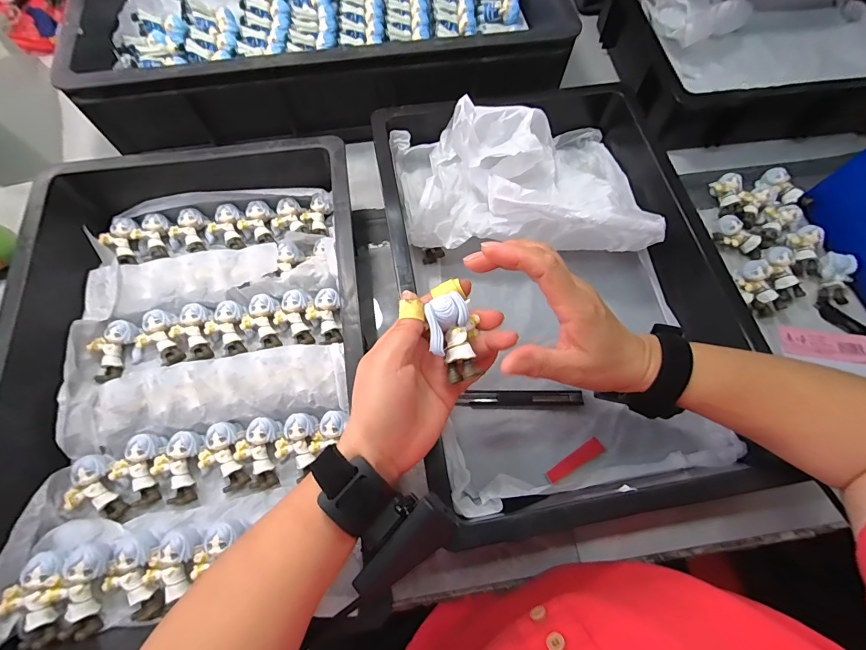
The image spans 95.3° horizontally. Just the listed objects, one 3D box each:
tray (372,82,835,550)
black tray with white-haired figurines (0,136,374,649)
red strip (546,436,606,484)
[{"bbox_3d":[0.116,-0.061,0.416,0.300,0.095,0.462,-9,69,-5],"label":"tray"},{"bbox_3d":[-0.218,0.033,0.376,0.305,0.089,0.438,-7,69,-4],"label":"black tray with white-haired figurines"},{"bbox_3d":[0.139,0.132,0.385,0.064,0.004,0.015,-28,71,-11],"label":"red strip"}]

